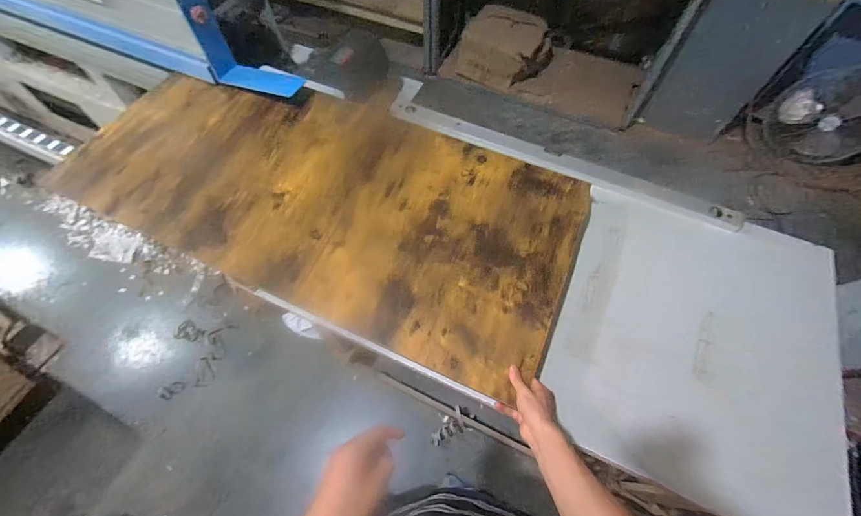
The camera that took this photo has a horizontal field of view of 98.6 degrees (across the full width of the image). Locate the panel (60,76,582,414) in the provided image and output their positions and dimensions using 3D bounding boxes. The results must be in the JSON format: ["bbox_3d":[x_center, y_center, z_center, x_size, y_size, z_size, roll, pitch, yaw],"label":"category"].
[{"bbox_3d":[-0.242,-0.162,0.889,1.181,0.023,0.551,23,66,9],"label":"panel"}]

